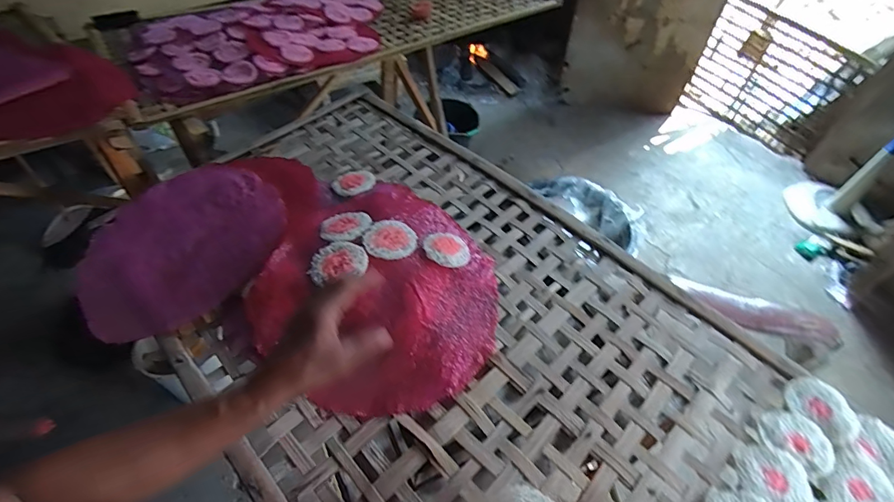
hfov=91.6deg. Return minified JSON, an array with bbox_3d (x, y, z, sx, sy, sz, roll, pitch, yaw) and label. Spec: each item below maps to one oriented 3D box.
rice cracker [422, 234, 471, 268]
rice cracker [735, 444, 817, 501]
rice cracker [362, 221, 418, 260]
[{"bbox_3d":[0.000,-0.002,0.670,0.070,0.012,0.070,0,49,-26],"label":"rice cracker"},{"bbox_3d":[0.372,0.258,0.491,0.074,0.010,0.078,1,50,-1],"label":"rice cracker"},{"bbox_3d":[-0.087,-0.016,0.670,0.078,0.020,0.076,1,50,-1],"label":"rice cracker"}]

